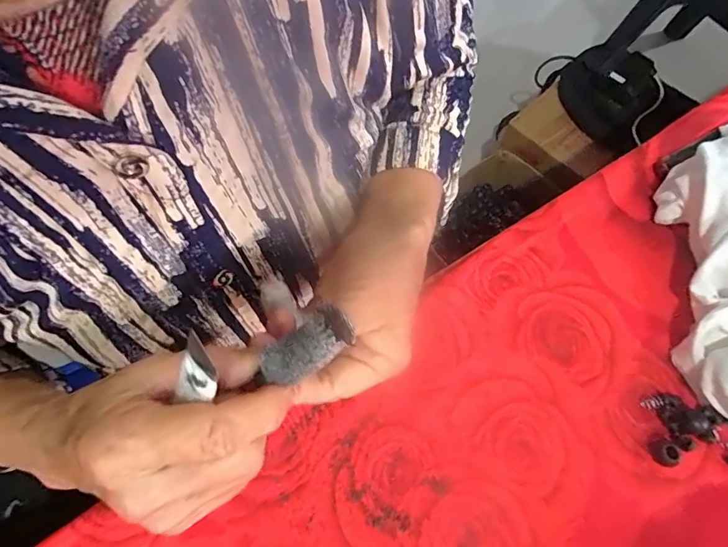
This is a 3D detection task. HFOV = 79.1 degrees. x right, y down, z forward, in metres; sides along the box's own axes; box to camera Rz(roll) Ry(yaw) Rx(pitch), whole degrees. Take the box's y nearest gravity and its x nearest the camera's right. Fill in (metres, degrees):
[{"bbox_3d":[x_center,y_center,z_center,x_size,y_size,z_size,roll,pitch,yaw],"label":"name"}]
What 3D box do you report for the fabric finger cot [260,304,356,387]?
[{"bbox_3d":[-0.029,0.036,0.213,0.044,0.012,0.020,-33,69,-22],"label":"fabric finger cot"}]

